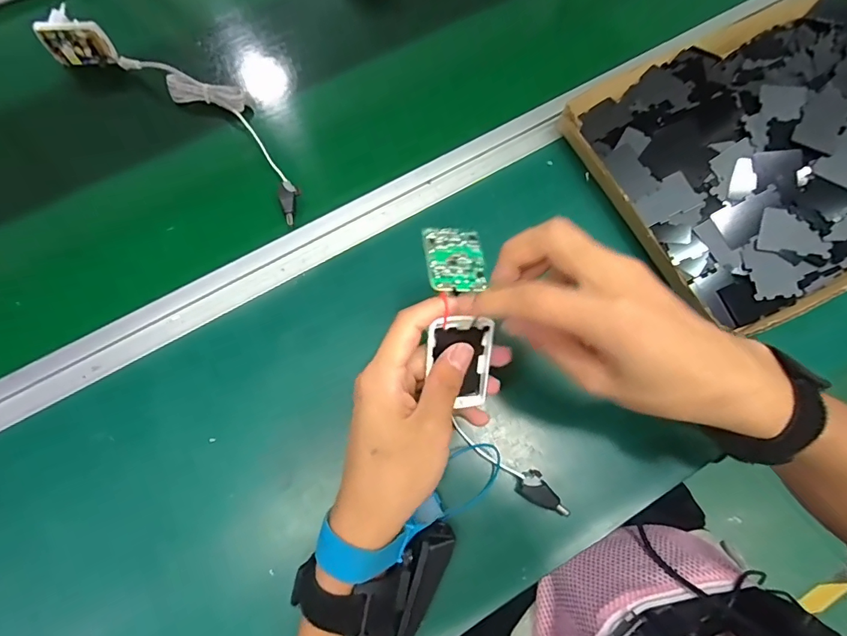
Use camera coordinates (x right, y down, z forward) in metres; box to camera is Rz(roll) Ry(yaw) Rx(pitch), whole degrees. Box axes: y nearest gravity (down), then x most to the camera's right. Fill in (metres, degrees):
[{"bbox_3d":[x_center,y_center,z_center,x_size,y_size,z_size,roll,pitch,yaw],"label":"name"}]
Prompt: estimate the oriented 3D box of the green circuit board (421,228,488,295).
[{"bbox_3d":[0.019,-0.036,0.269,0.035,0.004,0.053,-1,50,-10],"label":"green circuit board"}]

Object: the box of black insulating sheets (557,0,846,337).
[{"bbox_3d":[0.332,-0.167,0.398,0.358,0.064,0.271,-29,79,-7],"label":"box of black insulating sheets"}]

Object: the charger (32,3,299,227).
[{"bbox_3d":[-0.227,-0.207,0.434,0.319,0.038,0.076,35,79,7],"label":"charger"}]

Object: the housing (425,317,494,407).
[{"bbox_3d":[0.023,0.026,0.274,0.039,0.007,0.060,-4,115,-11],"label":"housing"}]

